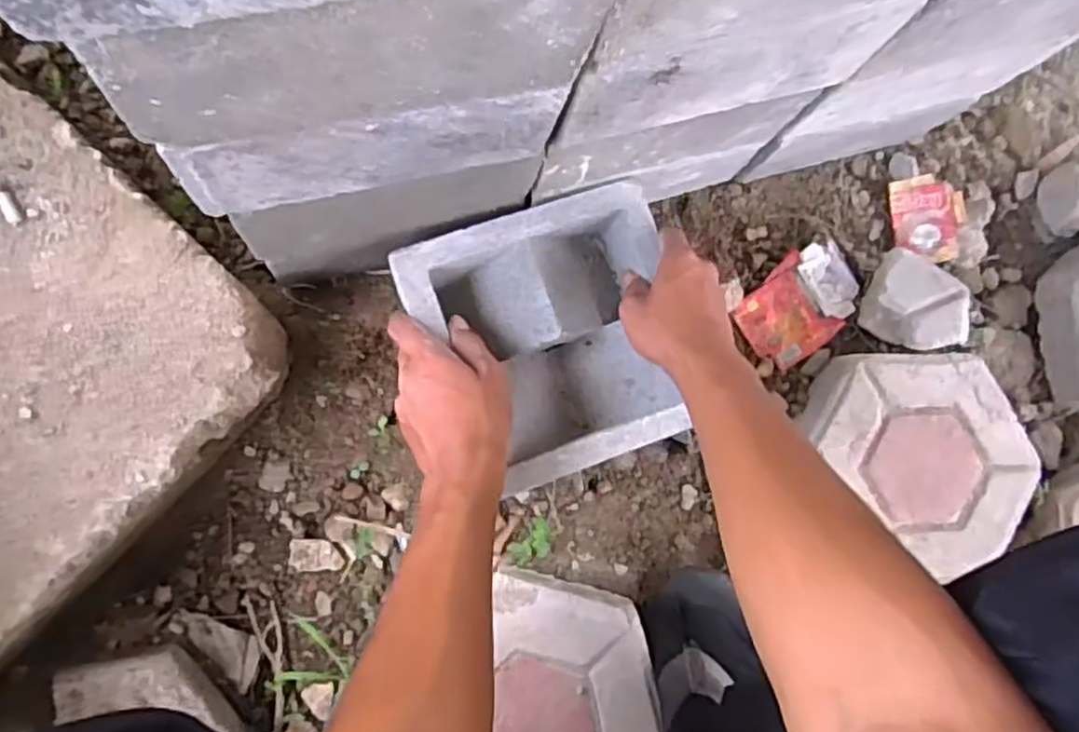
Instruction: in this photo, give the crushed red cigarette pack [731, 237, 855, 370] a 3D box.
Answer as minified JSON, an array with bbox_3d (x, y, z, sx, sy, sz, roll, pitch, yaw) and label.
[{"bbox_3d":[0.242,-0.058,0.687,0.116,0.018,0.077,-45,91,-8],"label":"crushed red cigarette pack"}]

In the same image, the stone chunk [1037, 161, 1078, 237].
[{"bbox_3d":[0.505,-0.160,0.710,0.048,0.054,0.066,22,83,-4],"label":"stone chunk"}]

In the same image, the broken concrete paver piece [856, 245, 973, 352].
[{"bbox_3d":[0.337,-0.056,0.672,0.075,0.062,0.086,12,84,-5],"label":"broken concrete paver piece"}]

